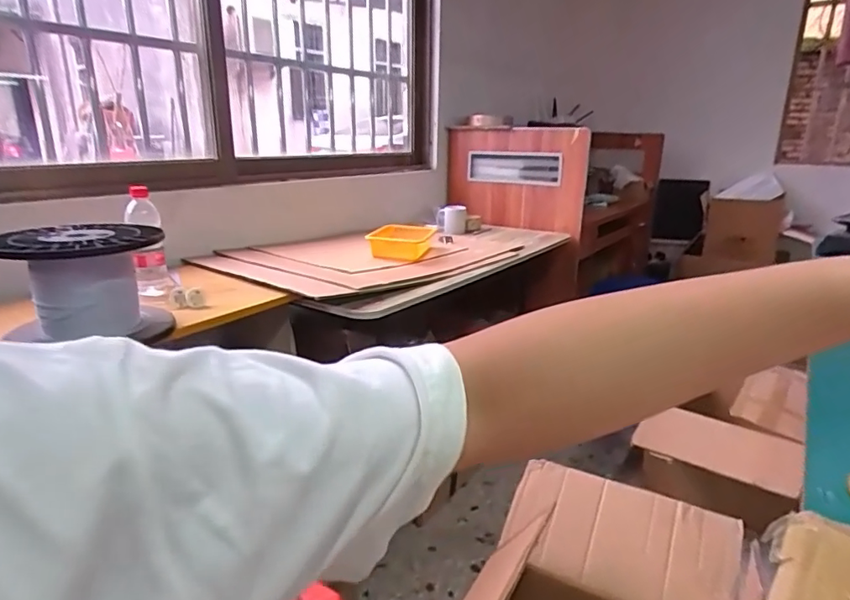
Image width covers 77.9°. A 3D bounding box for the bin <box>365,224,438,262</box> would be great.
[{"bbox_3d":[-0.066,-0.187,1.644,0.180,0.070,0.301,3,17,8],"label":"bin"}]

